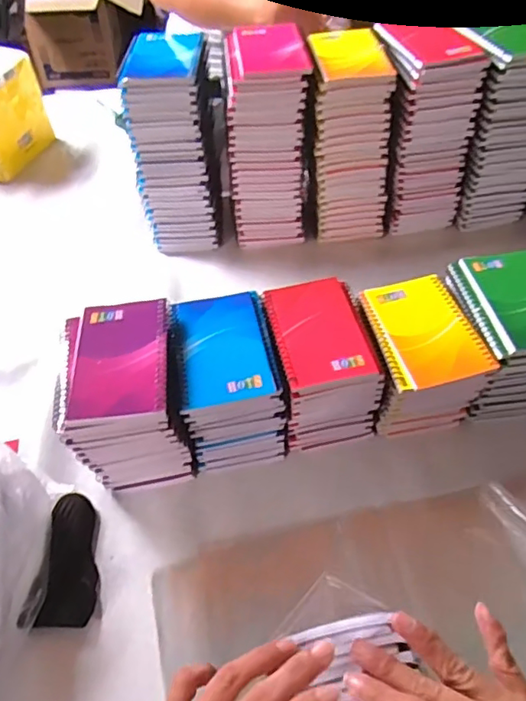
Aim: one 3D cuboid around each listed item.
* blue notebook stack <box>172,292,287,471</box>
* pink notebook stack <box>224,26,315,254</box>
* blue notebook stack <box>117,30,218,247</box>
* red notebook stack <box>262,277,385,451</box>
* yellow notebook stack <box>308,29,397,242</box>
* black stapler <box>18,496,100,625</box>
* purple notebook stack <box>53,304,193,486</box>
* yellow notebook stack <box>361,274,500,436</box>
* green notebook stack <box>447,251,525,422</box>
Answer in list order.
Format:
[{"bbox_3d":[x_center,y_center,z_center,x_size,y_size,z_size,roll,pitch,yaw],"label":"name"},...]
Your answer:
[{"bbox_3d":[-0.034,0.027,0.558,0.093,0.115,0.134,-8,52,-4],"label":"blue notebook stack"},{"bbox_3d":[0.008,-0.275,0.718,0.095,0.219,0.145,-1,52,3],"label":"pink notebook stack"},{"bbox_3d":[-0.115,-0.270,0.723,0.102,0.223,0.144,-5,52,-1],"label":"blue notebook stack"},{"bbox_3d":[0.058,0.012,0.574,0.091,0.104,0.132,-11,52,-5],"label":"red notebook stack"},{"bbox_3d":[0.116,-0.285,0.744,0.101,0.224,0.135,-1,52,2],"label":"yellow notebook stack"},{"bbox_3d":[-0.178,0.187,0.500,0.055,0.026,0.119,-5,52,-1],"label":"black stapler"},{"bbox_3d":[-0.128,0.044,0.533,0.097,0.131,0.133,-9,52,-4],"label":"purple notebook stack"},{"bbox_3d":[0.159,0.010,0.573,0.097,0.105,0.138,-12,52,-6],"label":"yellow notebook stack"},{"bbox_3d":[0.256,-0.018,0.579,0.102,0.113,0.137,-6,52,-2],"label":"green notebook stack"}]

